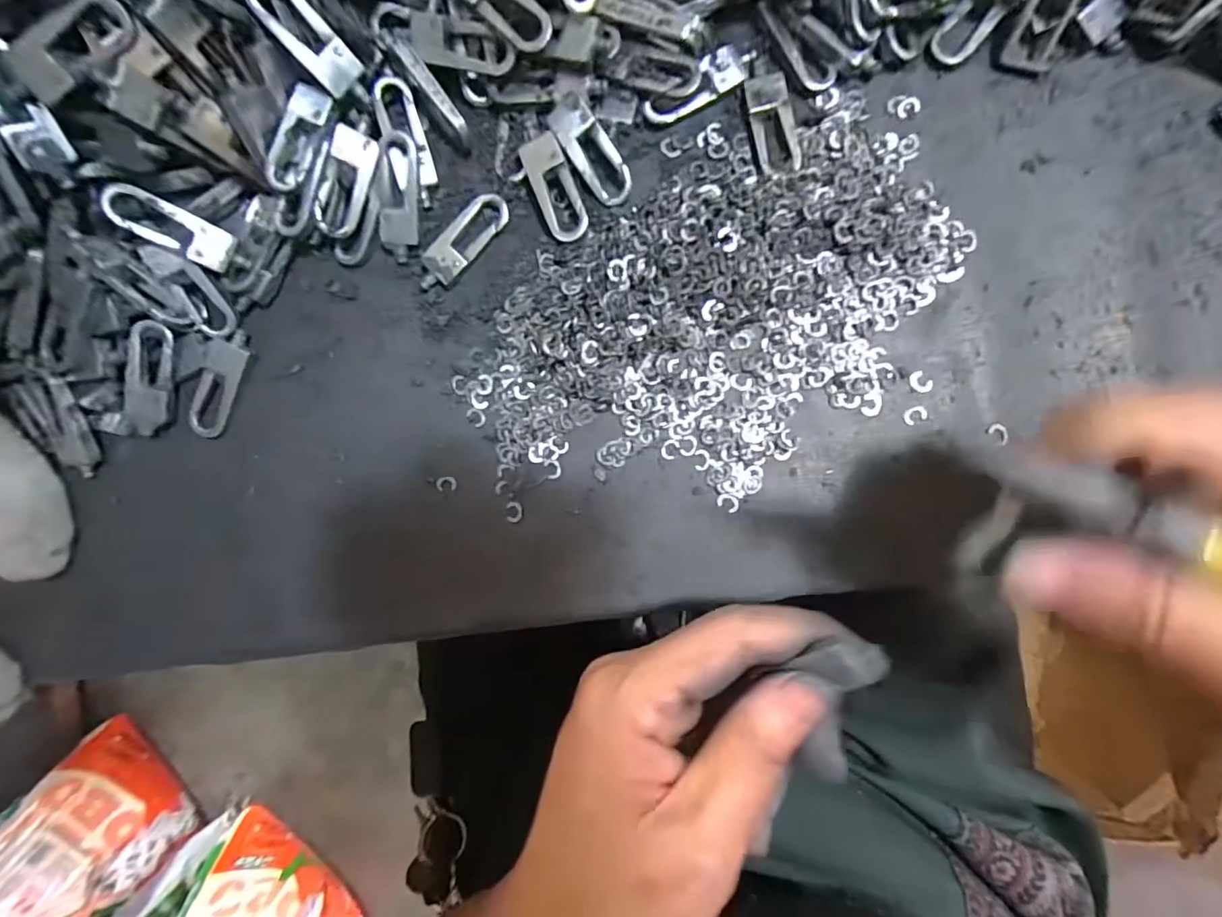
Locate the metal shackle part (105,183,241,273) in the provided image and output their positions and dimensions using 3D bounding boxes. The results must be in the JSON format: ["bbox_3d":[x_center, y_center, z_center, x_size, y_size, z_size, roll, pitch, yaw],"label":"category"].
[{"bbox_3d":[-0.160,-0.084,0.193,0.038,0.005,0.015,25,95,-28],"label":"metal shackle part"}]

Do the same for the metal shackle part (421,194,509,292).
[{"bbox_3d":[-0.058,-0.083,0.203,0.015,0.004,0.044,42,94,4],"label":"metal shackle part"}]

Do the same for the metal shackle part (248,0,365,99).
[{"bbox_3d":[-0.104,-0.144,0.179,0.015,0.004,0.039,-43,115,6],"label":"metal shackle part"}]

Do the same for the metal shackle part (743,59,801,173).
[{"bbox_3d":[0.059,-0.126,0.195,0.016,0.004,0.043,-13,89,5],"label":"metal shackle part"}]

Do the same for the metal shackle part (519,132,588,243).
[{"bbox_3d":[-0.020,-0.099,0.197,0.014,0.005,0.037,-22,88,5],"label":"metal shackle part"}]

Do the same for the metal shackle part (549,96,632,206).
[{"bbox_3d":[-0.007,-0.112,0.195,0.014,0.004,0.038,-36,107,6],"label":"metal shackle part"}]

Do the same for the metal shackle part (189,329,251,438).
[{"bbox_3d":[-0.156,-0.029,0.209,0.017,0.004,0.044,23,92,5],"label":"metal shackle part"}]

